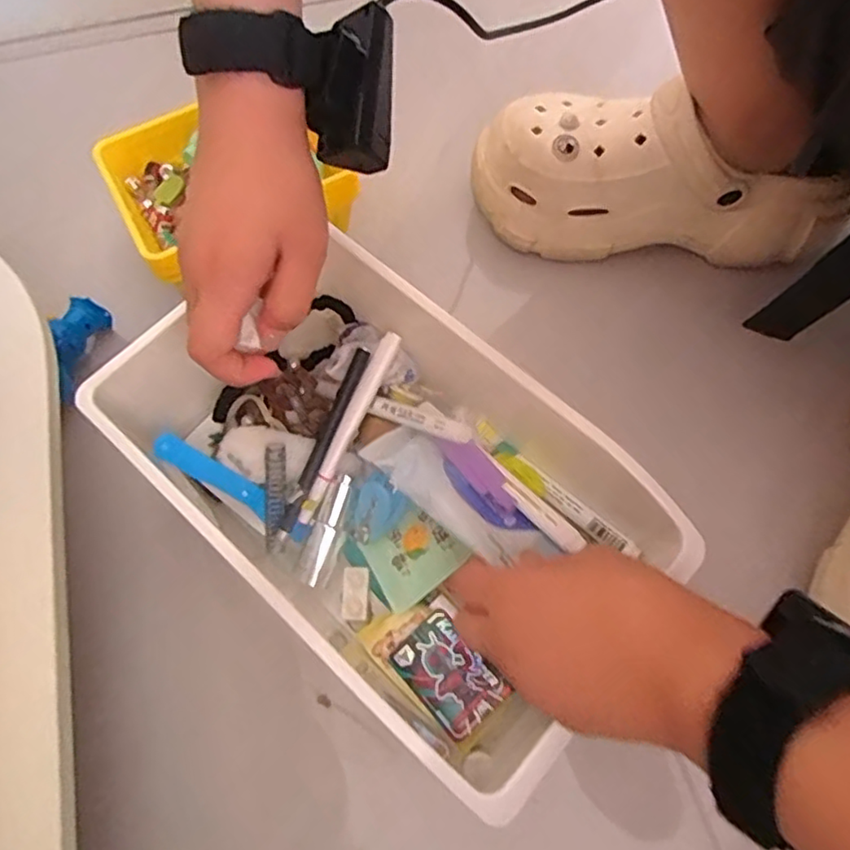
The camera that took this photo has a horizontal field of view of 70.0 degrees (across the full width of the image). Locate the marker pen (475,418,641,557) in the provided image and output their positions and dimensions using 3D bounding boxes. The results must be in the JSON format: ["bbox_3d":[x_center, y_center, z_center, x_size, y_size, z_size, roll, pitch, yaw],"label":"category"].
[{"bbox_3d":[0.072,0.038,0.356,0.115,0.011,0.016,42,74,15],"label":"marker pen"}]

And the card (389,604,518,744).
[{"bbox_3d":[0.013,0.138,0.336,0.041,0.004,0.059,-40,71,-13],"label":"card"}]

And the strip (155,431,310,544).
[{"bbox_3d":[-0.112,0.036,0.356,0.098,0.016,0.017,37,70,-18],"label":"strip"}]

